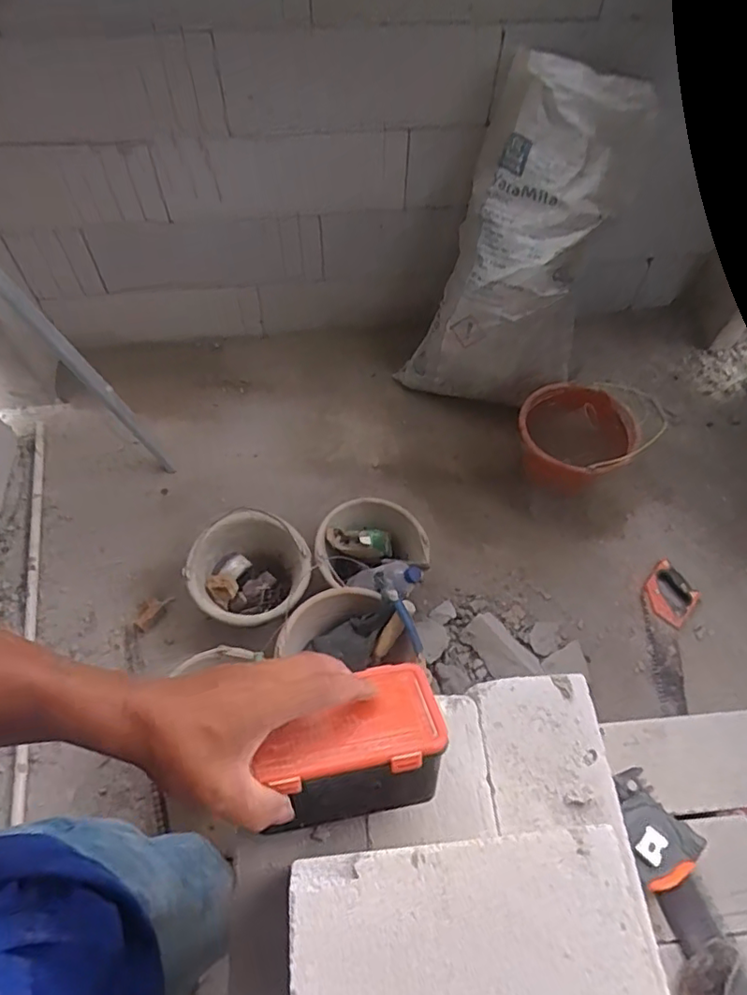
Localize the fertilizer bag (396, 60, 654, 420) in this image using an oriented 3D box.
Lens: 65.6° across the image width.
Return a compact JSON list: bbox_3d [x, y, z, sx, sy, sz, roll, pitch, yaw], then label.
[{"bbox_3d":[0.340,-0.550,1.380,0.395,0.781,0.211,30,39,16],"label":"fertilizer bag"}]

